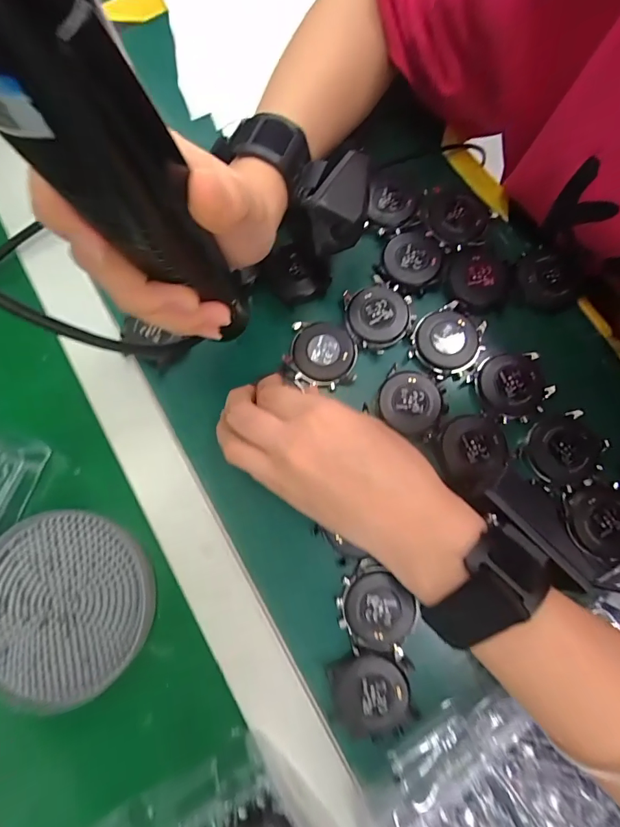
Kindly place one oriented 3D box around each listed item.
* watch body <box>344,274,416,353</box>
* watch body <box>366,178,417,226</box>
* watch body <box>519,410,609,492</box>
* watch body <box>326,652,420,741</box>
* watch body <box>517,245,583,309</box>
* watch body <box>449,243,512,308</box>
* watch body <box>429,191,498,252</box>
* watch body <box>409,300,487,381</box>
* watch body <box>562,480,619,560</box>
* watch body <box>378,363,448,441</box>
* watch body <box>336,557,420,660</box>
[{"bbox_3d":[0.047,-0.071,0.303,0.050,0.014,0.051,0,77,1],"label":"watch body"},{"bbox_3d":[0.061,-0.157,0.313,0.035,0.007,0.033,7,77,2],"label":"watch body"},{"bbox_3d":[0.167,0.025,0.279,0.047,0.017,0.045,-28,78,-5],"label":"watch body"},{"bbox_3d":[0.036,0.166,0.248,0.044,0.007,0.042,-16,78,-3],"label":"watch body"},{"bbox_3d":[0.169,-0.096,0.298,0.041,0.013,0.041,0,77,1],"label":"watch body"},{"bbox_3d":[0.122,-0.099,0.300,0.041,0.008,0.045,9,78,3],"label":"watch body"},{"bbox_3d":[0.110,-0.142,0.311,0.043,0.008,0.044,0,77,1],"label":"watch body"},{"bbox_3d":[0.097,-0.051,0.294,0.046,0.012,0.050,0,77,1],"label":"watch body"},{"bbox_3d":[0.188,0.066,0.267,0.044,0.017,0.046,-13,77,-2],"label":"watch body"},{"bbox_3d":[0.069,-0.006,0.290,0.044,0.018,0.041,28,79,7],"label":"watch body"},{"bbox_3d":[0.039,0.121,0.257,0.045,0.008,0.049,-43,80,-8],"label":"watch body"}]

